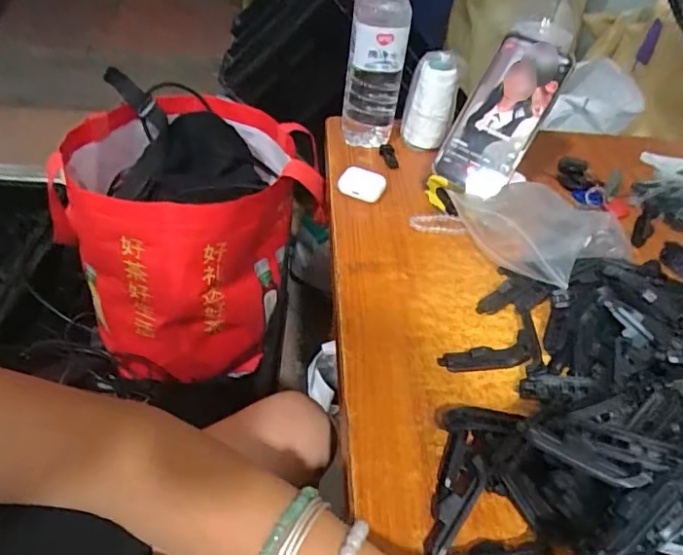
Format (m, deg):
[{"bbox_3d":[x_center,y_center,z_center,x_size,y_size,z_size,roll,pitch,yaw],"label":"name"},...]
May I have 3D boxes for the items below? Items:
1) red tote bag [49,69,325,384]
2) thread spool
[{"bbox_3d":[-0.216,-0.070,0.769,0.308,0.276,0.304,-17,48,-23],"label":"red tote bag"},{"bbox_3d":[0.106,-0.215,0.663,0.058,0.107,0.049,12,44,10],"label":"thread spool"}]

